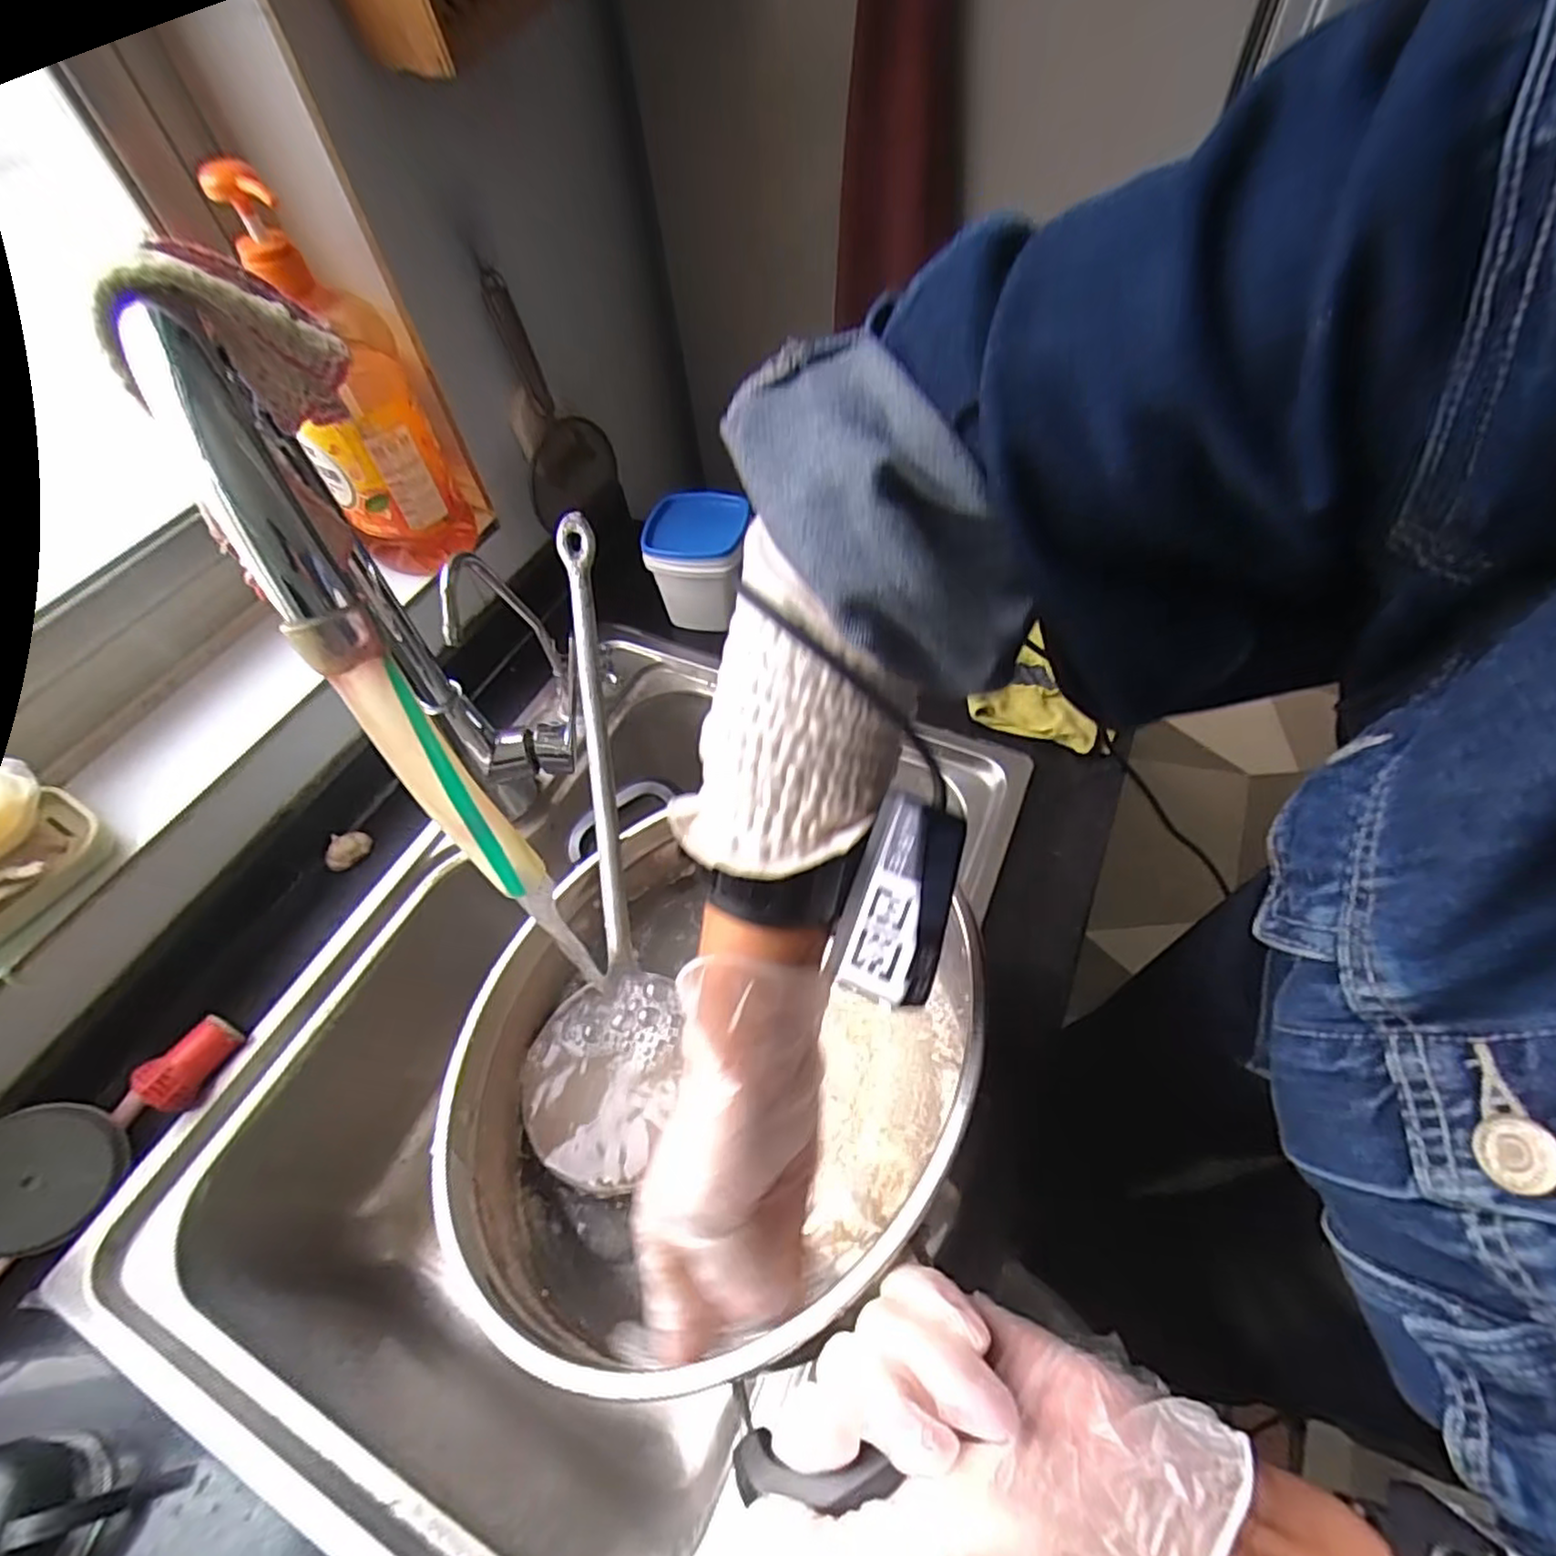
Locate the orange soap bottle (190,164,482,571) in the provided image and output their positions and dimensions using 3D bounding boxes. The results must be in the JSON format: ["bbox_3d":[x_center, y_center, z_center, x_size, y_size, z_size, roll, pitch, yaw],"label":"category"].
[{"bbox_3d":[-0.314,-0.273,0.521,0.090,0.266,0.070,-23,57,-12],"label":"orange soap bottle"}]

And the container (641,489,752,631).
[{"bbox_3d":[-0.073,-0.206,0.683,0.093,0.107,0.093,3,55,6],"label":"container"}]

